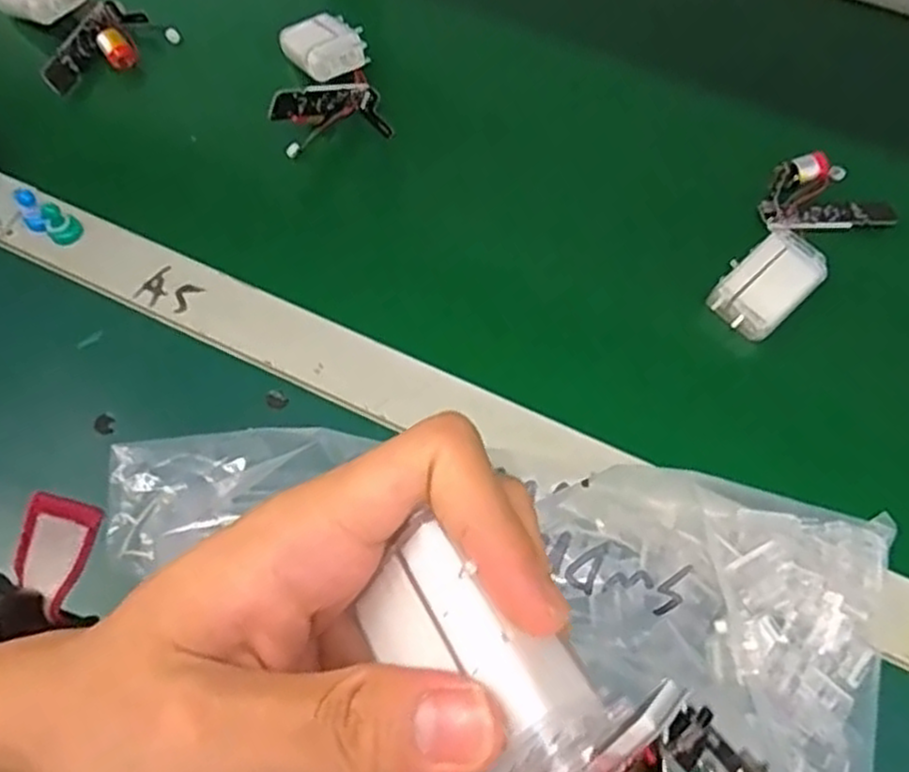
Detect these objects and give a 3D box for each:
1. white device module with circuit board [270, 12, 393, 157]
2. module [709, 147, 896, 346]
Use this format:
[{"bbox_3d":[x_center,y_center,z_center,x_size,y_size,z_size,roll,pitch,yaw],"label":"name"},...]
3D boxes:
[{"bbox_3d":[-0.081,-0.184,0.471,0.067,0.060,0.061,-18,66,-8],"label":"white device module with circuit board"},{"bbox_3d":[0.196,-0.087,0.438,0.136,0.019,0.066,-39,70,-17],"label":"module"}]

